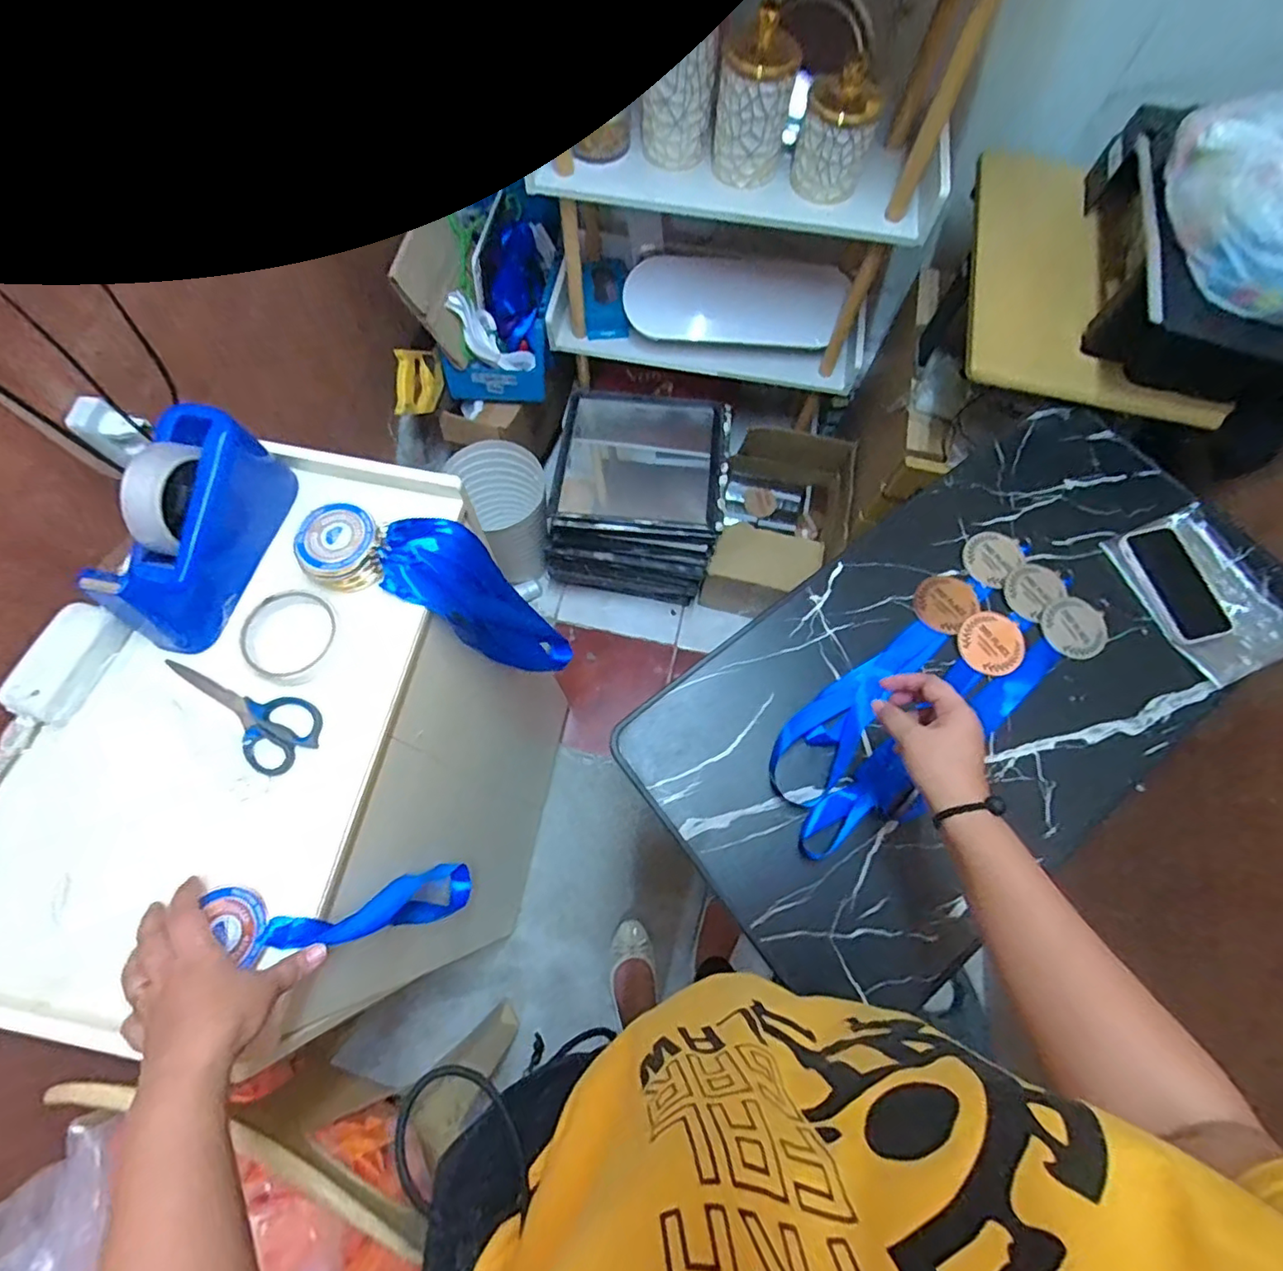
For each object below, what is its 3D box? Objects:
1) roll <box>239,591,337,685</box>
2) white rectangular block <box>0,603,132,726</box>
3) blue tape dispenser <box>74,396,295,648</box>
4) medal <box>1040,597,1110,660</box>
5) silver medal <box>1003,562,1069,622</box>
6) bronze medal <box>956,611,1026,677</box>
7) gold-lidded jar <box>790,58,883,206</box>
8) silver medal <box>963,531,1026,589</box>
[{"bbox_3d":[-0.330,-0.004,0.546,0.088,0.019,0.086,0,70,-1],"label":"roll"},{"bbox_3d":[-0.506,0.023,0.524,0.049,0.026,0.102,17,71,5],"label":"white rectangular block"},{"bbox_3d":[-0.403,-0.099,0.539,0.073,0.113,0.204,6,70,1],"label":"blue tape dispenser"},{"bbox_3d":[0.516,-0.011,0.704,0.080,0.007,0.073,-27,73,-10],"label":"medal"},{"bbox_3d":[0.475,-0.057,0.718,0.074,0.004,0.059,-35,74,-13],"label":"silver medal"},{"bbox_3d":[0.411,0.009,0.695,0.075,0.007,0.073,-27,79,-7],"label":"bronze medal"},{"bbox_3d":[0.293,-0.754,0.897,0.107,0.116,0.123,13,70,4],"label":"gold-lidded jar"},{"bbox_3d":[0.433,-0.099,0.733,0.079,0.004,0.063,-41,76,-14],"label":"silver medal"}]

